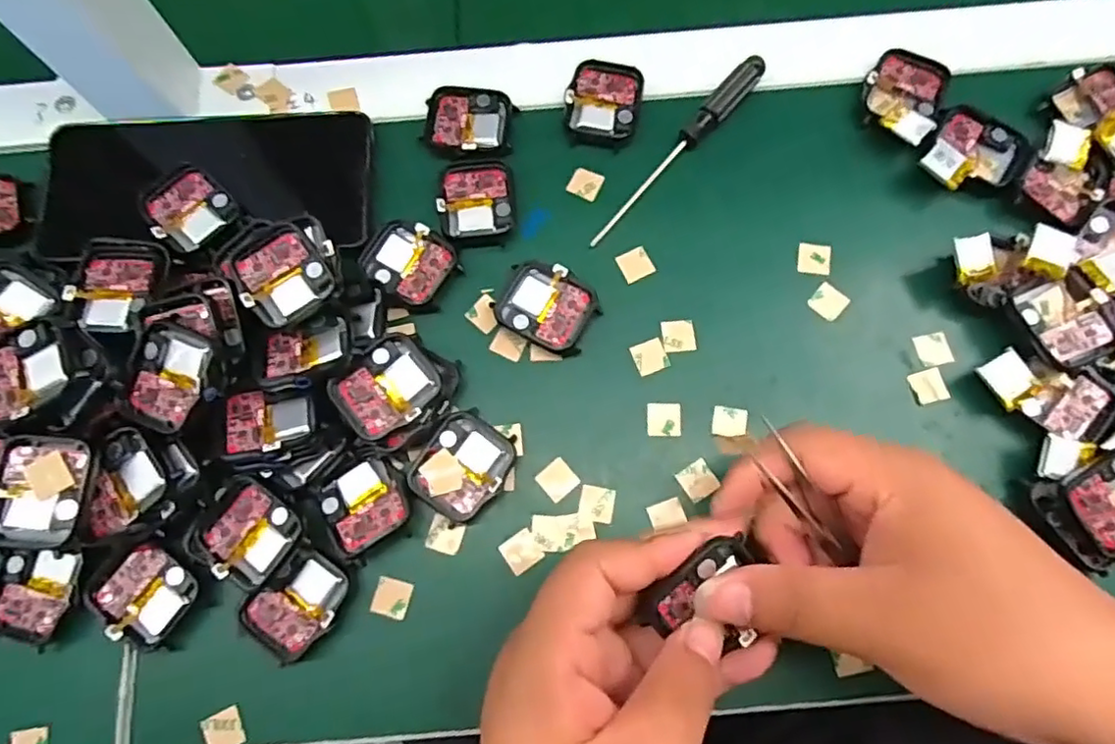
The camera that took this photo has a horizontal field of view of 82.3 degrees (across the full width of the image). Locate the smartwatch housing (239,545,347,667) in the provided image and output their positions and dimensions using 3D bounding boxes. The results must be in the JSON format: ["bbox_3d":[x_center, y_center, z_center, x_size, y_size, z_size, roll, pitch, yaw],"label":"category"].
[{"bbox_3d":[-0.111,0.100,0.272,0.043,0.009,0.033,-42,78,-10],"label":"smartwatch housing"}]

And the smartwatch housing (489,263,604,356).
[{"bbox_3d":[-0.006,-0.032,0.306,0.046,0.010,0.037,28,77,9],"label":"smartwatch housing"}]

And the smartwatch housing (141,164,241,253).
[{"bbox_3d":[-0.179,-0.080,0.309,0.040,0.006,0.036,40,79,11],"label":"smartwatch housing"}]

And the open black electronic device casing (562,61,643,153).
[{"bbox_3d":[0.024,-0.140,0.336,0.038,0.011,0.044,10,75,4],"label":"open black electronic device casing"}]

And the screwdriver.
[{"bbox_3d":[0.062,-0.113,0.325,0.012,0.015,0.129,40,79,11],"label":"screwdriver"}]

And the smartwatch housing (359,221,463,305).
[{"bbox_3d":[-0.073,-0.055,0.311,0.040,0.011,0.037,34,78,10],"label":"smartwatch housing"}]

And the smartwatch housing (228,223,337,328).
[{"bbox_3d":[-0.125,-0.046,0.287,0.037,0.010,0.044,-33,76,-8],"label":"smartwatch housing"}]

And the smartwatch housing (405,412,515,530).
[{"bbox_3d":[-0.042,0.042,0.287,0.036,0.008,0.045,37,78,11],"label":"smartwatch housing"}]

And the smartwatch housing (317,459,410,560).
[{"bbox_3d":[-0.085,0.058,0.283,0.037,0.010,0.037,-28,76,-6],"label":"smartwatch housing"}]

